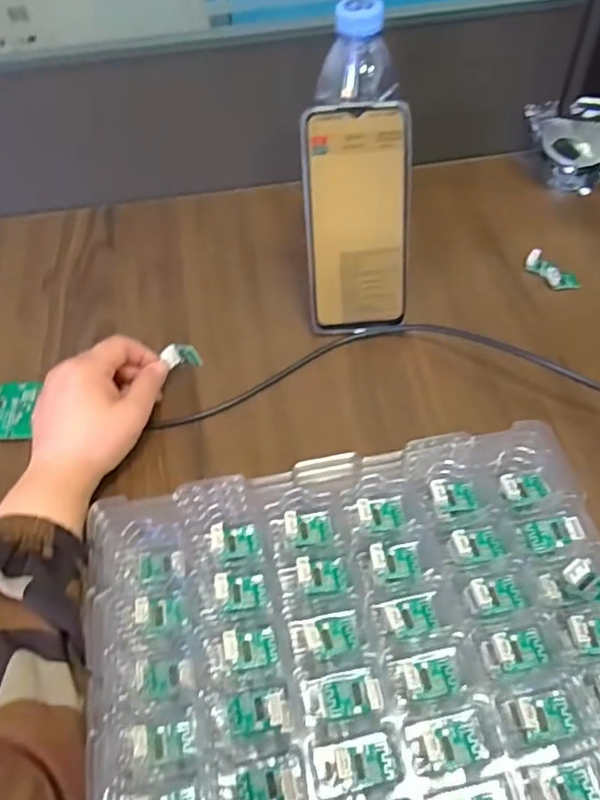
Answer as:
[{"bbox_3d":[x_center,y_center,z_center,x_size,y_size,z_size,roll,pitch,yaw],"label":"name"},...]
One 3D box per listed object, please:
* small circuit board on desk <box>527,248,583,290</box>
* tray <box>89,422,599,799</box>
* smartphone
[{"bbox_3d":[0.215,-0.111,0.524,0.023,0.007,0.049,-38,60,-23],"label":"small circuit board on desk"},{"bbox_3d":[0.039,0.135,0.326,0.283,0.048,0.214,-10,56,-6],"label":"tray"},{"bbox_3d":[0.043,-0.130,0.458,0.077,0.164,0.009,-4,25,-1],"label":"smartphone"}]

